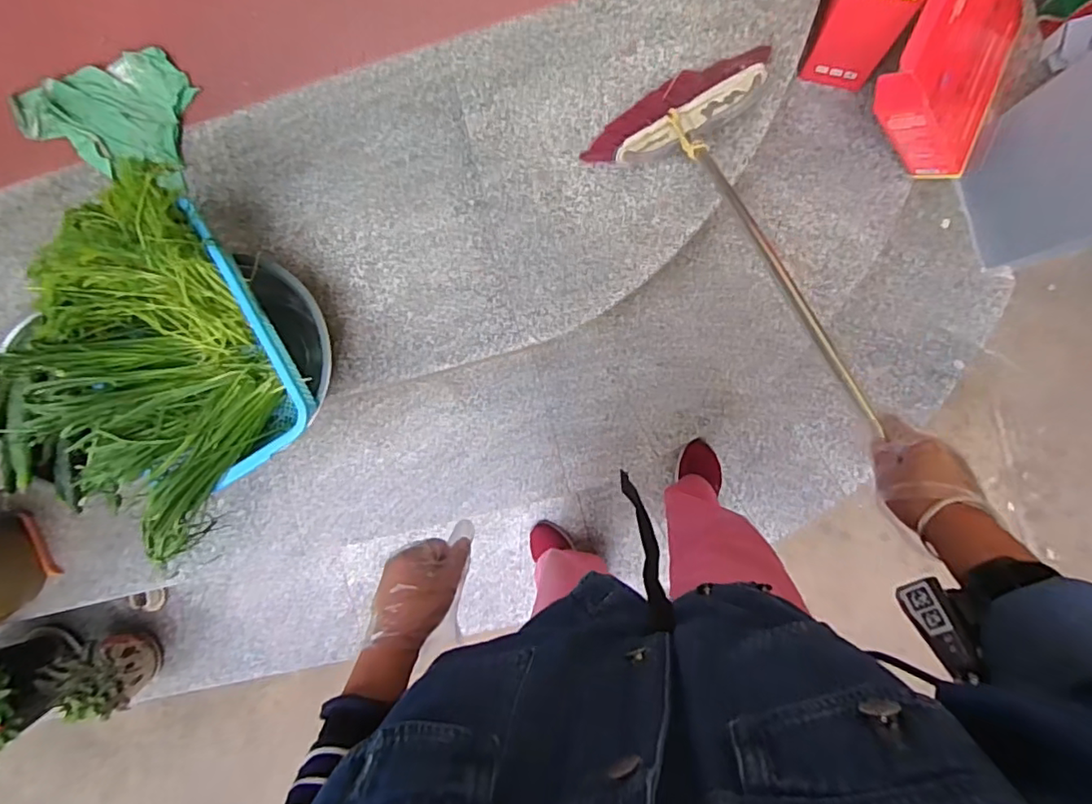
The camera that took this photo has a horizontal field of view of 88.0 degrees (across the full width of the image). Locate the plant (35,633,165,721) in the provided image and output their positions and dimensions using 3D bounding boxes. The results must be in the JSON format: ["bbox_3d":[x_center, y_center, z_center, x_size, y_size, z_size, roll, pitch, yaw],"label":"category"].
[{"bbox_3d":[-1.084,0.678,1.415,0.168,0.195,0.168,0,92,7],"label":"plant"}]

